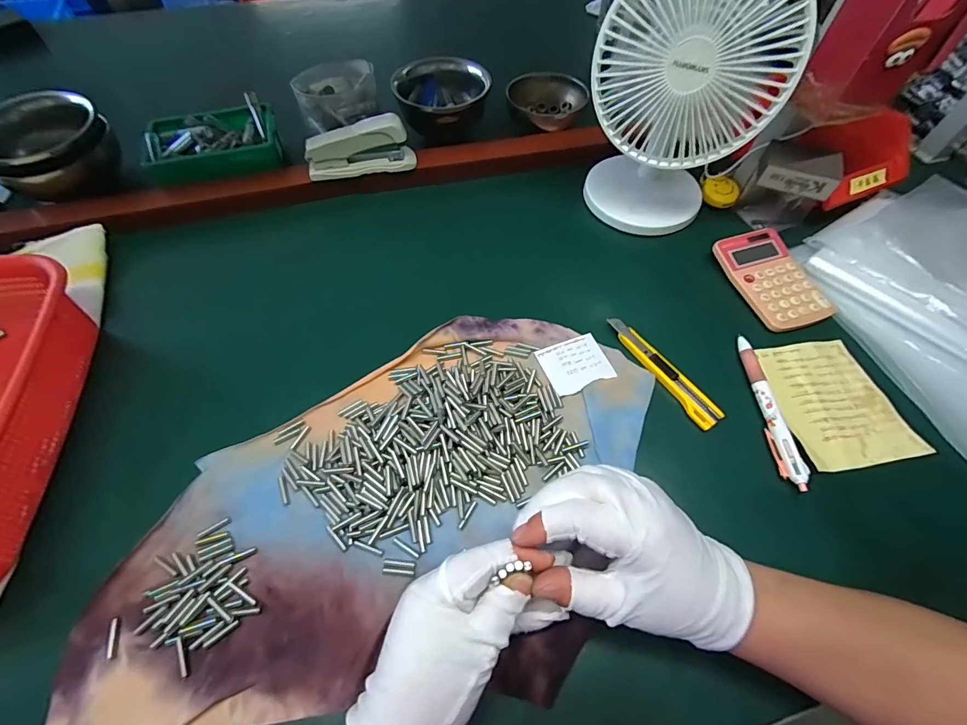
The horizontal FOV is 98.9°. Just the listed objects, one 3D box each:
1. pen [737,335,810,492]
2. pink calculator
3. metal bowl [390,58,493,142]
[{"bbox_3d":[0.246,0.038,0.357,0.015,0.015,0.140,-2,60,2],"label":"pen"},{"bbox_3d":[0.299,-0.087,0.427,0.077,0.015,0.114,-14,61,-5],"label":"pink calculator"},{"bbox_3d":[-0.051,-0.352,0.555,0.107,0.071,0.116,0,58,0],"label":"metal bowl"}]

